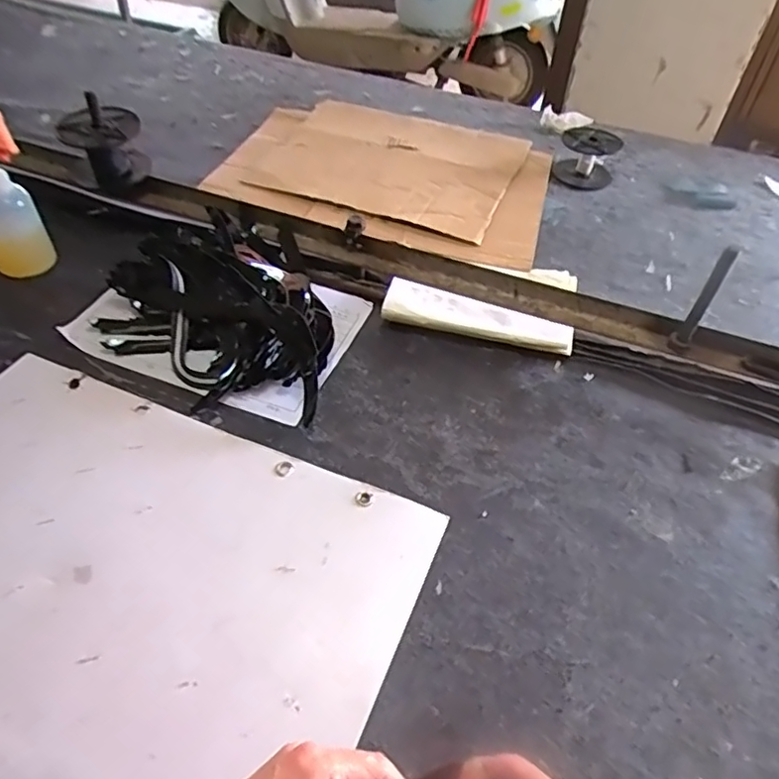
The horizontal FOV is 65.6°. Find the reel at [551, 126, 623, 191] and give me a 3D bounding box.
[{"bbox_3d":[0.308,-0.364,0.939,0.092,0.065,0.103,16,48,10],"label":"reel"}]

